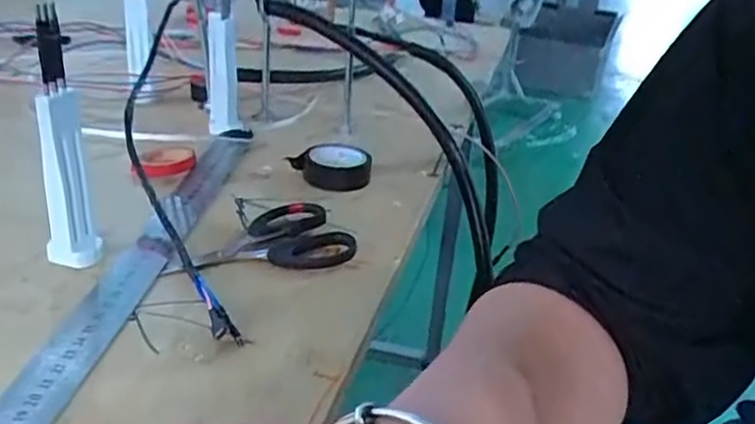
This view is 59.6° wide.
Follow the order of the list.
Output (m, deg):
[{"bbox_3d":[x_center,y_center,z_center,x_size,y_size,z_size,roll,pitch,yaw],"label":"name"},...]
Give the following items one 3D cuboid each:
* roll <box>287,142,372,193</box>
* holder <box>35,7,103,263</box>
[{"bbox_3d":[-0.033,-0.035,0.515,0.057,0.020,0.057,5,26,-3],"label":"roll"},{"bbox_3d":[-0.164,-0.034,0.345,0.024,0.134,0.023,-8,29,-27],"label":"holder"}]

